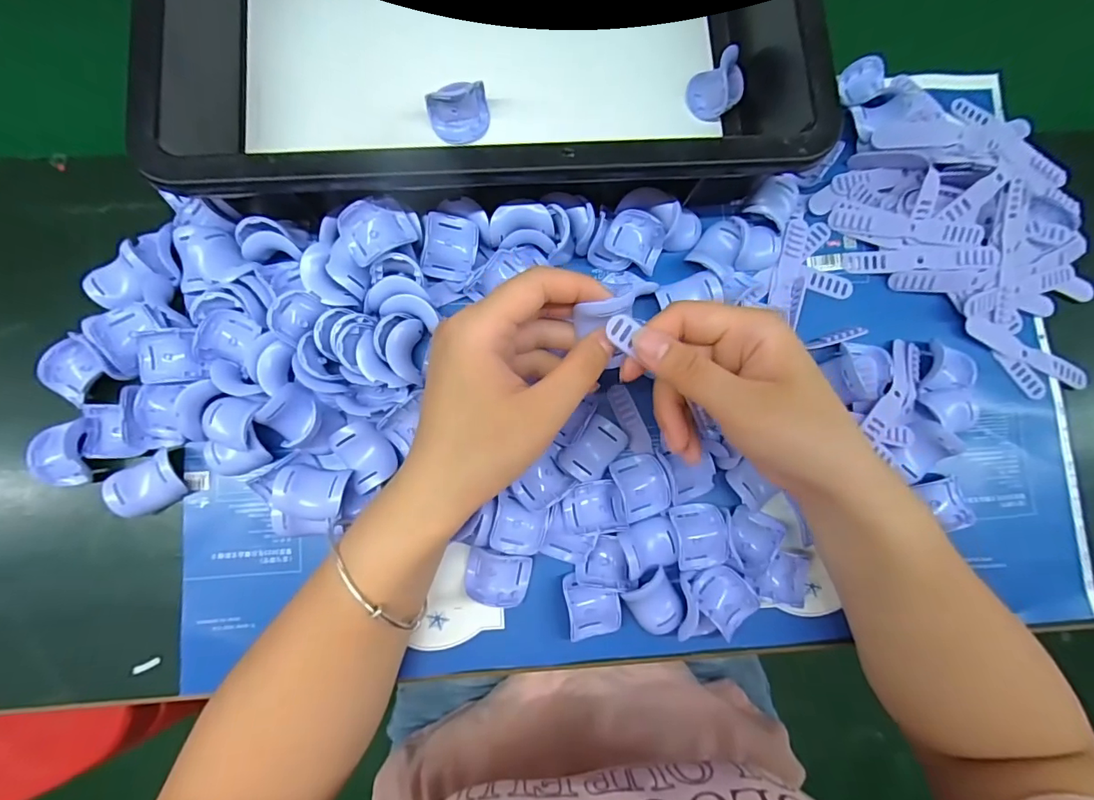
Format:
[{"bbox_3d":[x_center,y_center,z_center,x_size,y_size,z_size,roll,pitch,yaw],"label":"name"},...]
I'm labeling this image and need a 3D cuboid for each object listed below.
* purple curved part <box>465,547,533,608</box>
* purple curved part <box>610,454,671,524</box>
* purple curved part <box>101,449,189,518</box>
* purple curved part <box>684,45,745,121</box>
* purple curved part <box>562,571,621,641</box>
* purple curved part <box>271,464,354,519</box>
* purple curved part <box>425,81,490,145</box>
[{"bbox_3d":[-0.029,0.104,0.295,0.037,0.016,0.029,10,82,-1],"label":"purple curved part"},{"bbox_3d":[0.057,0.052,0.302,0.028,0.011,0.037,-19,84,-5],"label":"purple curved part"},{"bbox_3d":[-0.230,0.049,0.291,0.038,0.020,0.029,-24,84,-6],"label":"purple curved part"},{"bbox_3d":[0.110,-0.203,0.322,0.032,0.024,0.034,0,82,-3],"label":"purple curved part"},{"bbox_3d":[0.027,0.121,0.293,0.030,0.010,0.038,-9,86,-4],"label":"purple curved part"},{"bbox_3d":[-0.132,0.052,0.285,0.038,0.018,0.027,7,82,-2],"label":"purple curved part"},{"bbox_3d":[-0.053,-0.178,0.313,0.037,0.029,0.022,-21,84,-5],"label":"purple curved part"}]

